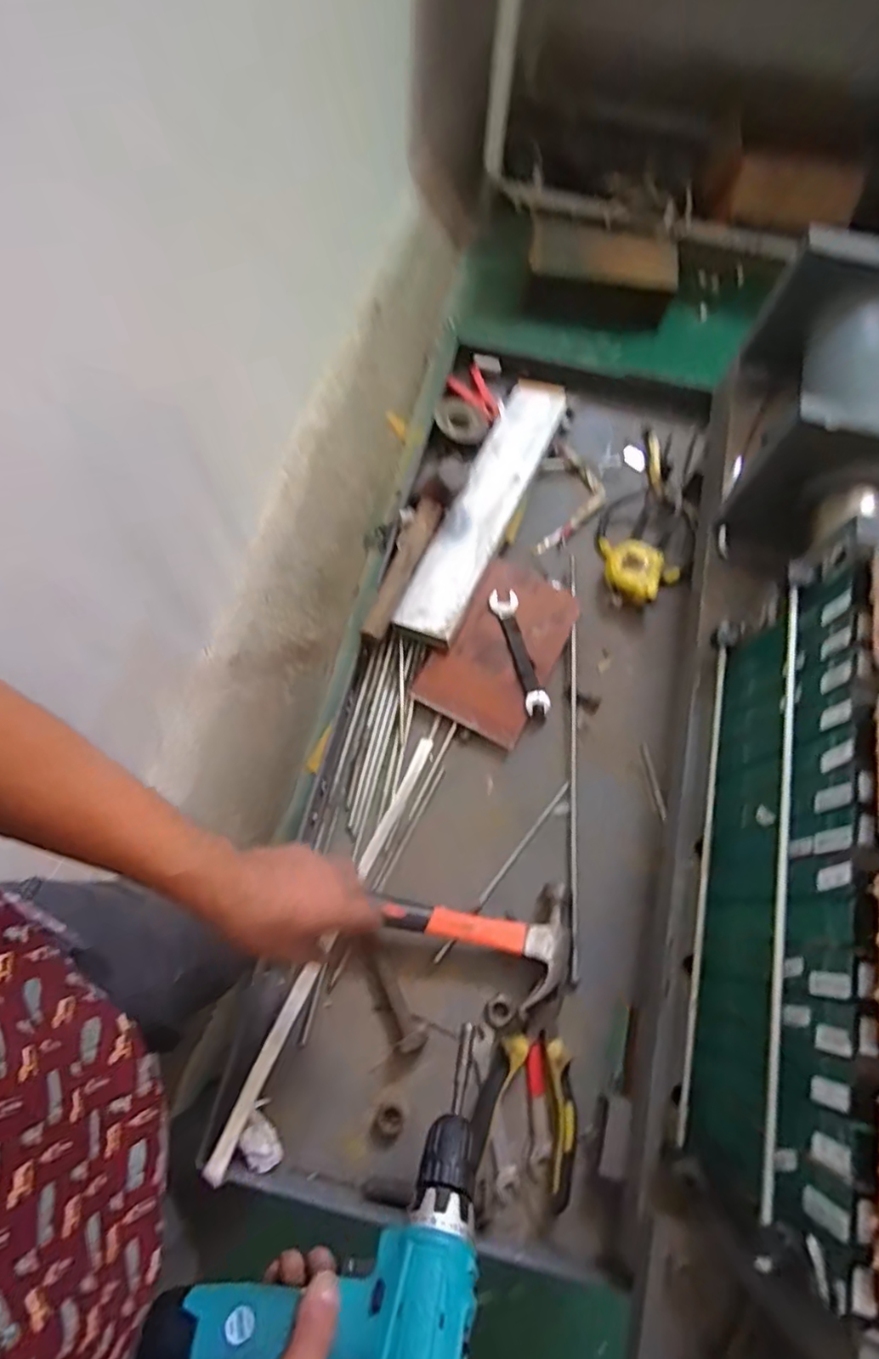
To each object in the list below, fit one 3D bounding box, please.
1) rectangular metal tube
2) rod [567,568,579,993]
[{"bbox_3d":[0.061,-0.234,0.803,0.076,0.034,0.429,23,71,6],"label":"rectangular metal tube"},{"bbox_3d":[0.154,0.081,0.721,0.013,0.014,0.491,5,70,-1],"label":"rod"}]

